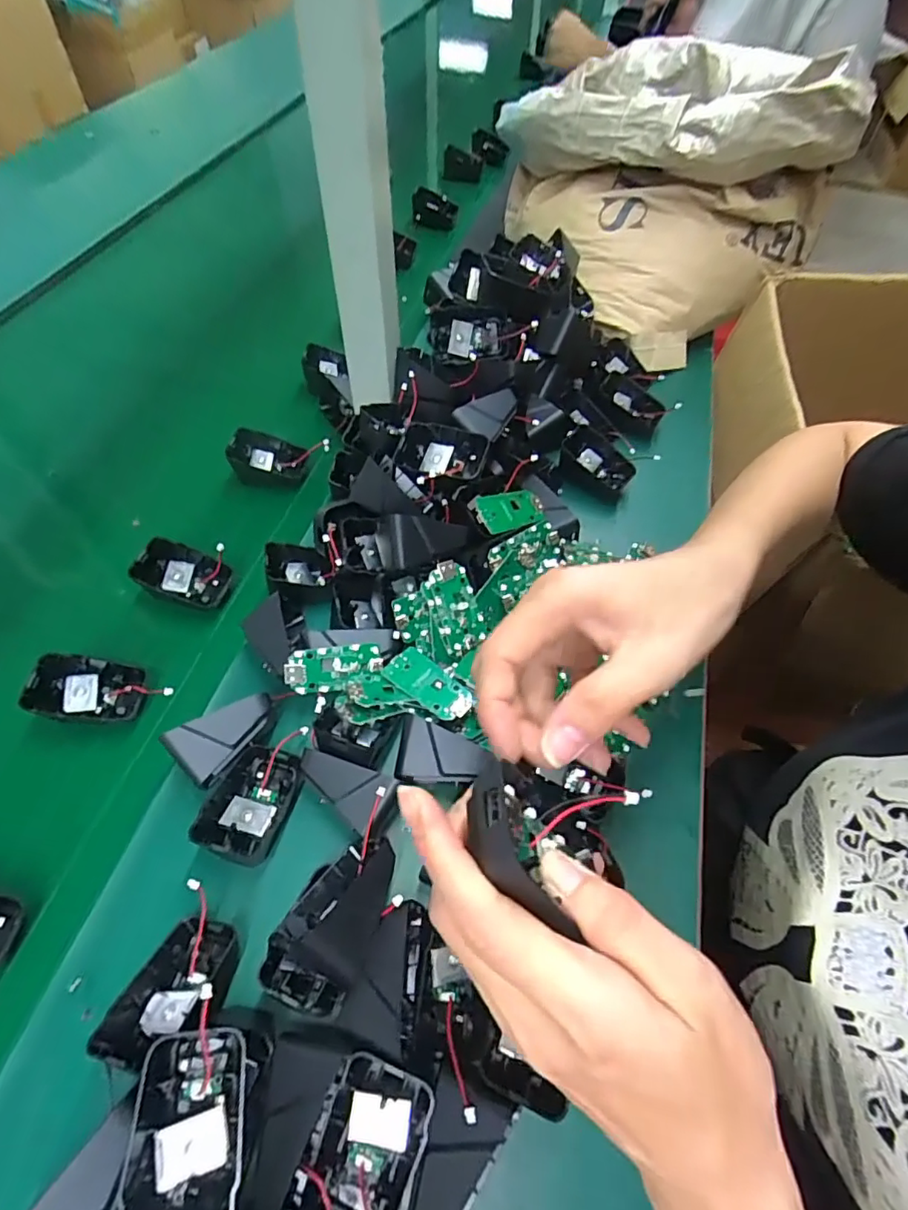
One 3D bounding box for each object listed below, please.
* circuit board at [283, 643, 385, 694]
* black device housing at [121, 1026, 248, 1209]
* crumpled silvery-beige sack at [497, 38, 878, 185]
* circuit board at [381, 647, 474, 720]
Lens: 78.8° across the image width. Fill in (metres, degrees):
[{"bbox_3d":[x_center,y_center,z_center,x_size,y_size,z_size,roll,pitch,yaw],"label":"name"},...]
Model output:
[{"bbox_3d":[-0.081,0.044,0.377,0.064,0.005,0.030,-5,97,-14],"label":"circuit board"},{"bbox_3d":[-0.113,0.228,0.241,0.046,0.027,0.069,-2,57,-4],"label":"black device housing"},{"bbox_3d":[0.250,-0.567,0.634,0.385,0.101,0.212,30,60,16],"label":"crumpled silvery-beige sack"},{"bbox_3d":[-0.017,0.053,0.376,0.062,0.005,0.030,34,61,18],"label":"circuit board"}]

